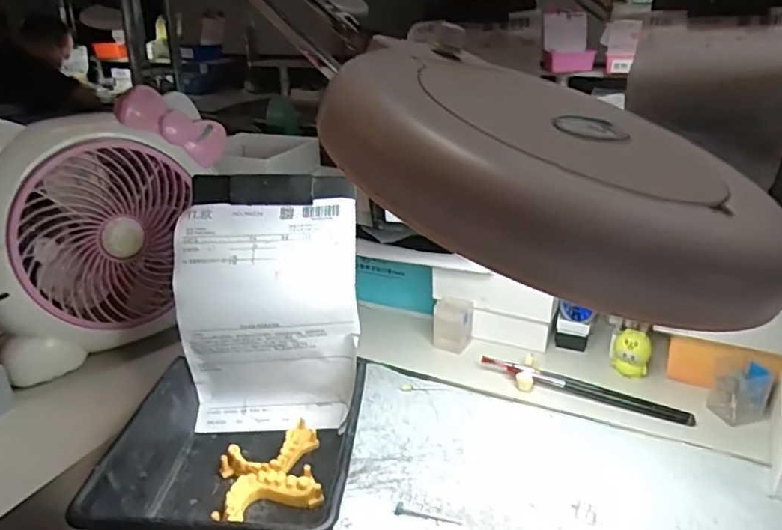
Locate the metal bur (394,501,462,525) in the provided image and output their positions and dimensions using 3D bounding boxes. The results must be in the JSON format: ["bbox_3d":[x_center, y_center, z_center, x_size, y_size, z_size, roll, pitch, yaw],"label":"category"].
[{"bbox_3d":[0.027,0.179,0.412,0.047,0.006,0.008,5,25,12],"label":"metal bur"}]

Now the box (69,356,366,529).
[{"bbox_3d":[-0.106,0.146,0.416,0.160,0.068,0.170,1,23,4],"label":"box"}]

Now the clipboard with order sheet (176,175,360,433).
[{"bbox_3d":[-0.102,0.040,0.489,0.148,0.202,0.077,1,23,4],"label":"clipboard with order sheet"}]

